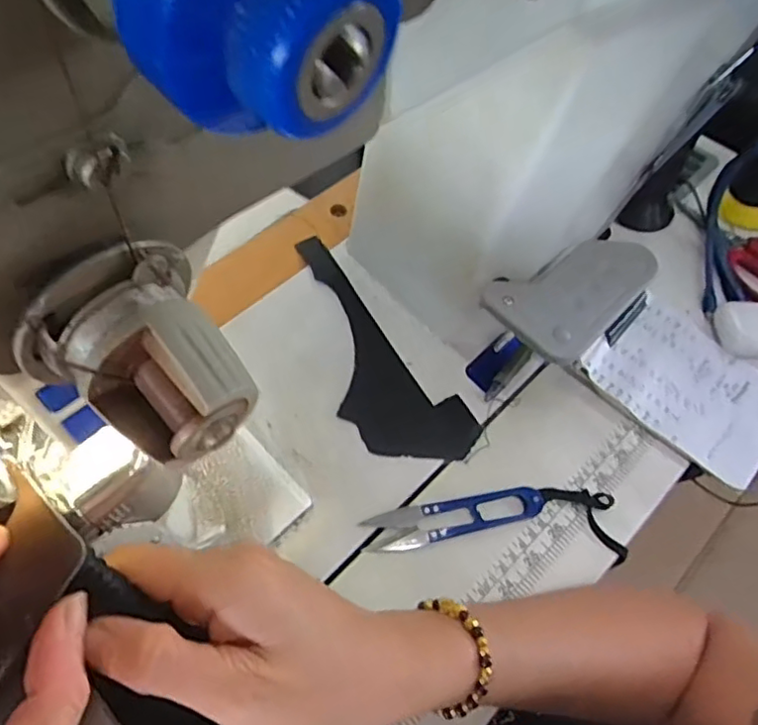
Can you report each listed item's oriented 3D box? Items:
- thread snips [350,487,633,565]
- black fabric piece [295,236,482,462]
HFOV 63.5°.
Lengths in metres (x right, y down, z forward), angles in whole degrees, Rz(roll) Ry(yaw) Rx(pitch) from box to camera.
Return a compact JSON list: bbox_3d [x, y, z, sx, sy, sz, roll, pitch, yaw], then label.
[{"bbox_3d":[0.076,0.101,0.397,0.166,0.009,0.041,1,58,-2],"label":"thread snips"},{"bbox_3d":[-0.014,-0.006,0.445,0.074,0.007,0.200,-33,76,-27],"label":"black fabric piece"}]

